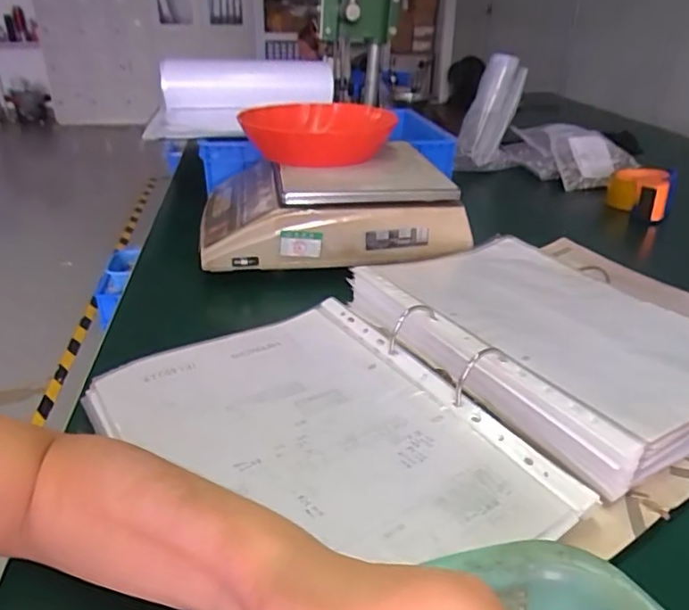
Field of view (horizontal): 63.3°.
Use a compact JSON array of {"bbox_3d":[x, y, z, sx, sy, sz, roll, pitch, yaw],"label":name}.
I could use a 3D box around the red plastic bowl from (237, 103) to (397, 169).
[{"bbox_3d":[-0.036,-0.234,0.762,0.195,0.052,0.211,4,32,11],"label":"red plastic bowl"}]

